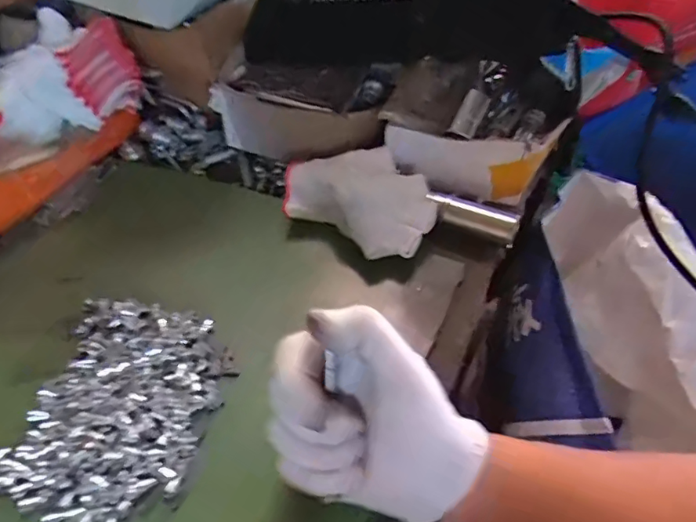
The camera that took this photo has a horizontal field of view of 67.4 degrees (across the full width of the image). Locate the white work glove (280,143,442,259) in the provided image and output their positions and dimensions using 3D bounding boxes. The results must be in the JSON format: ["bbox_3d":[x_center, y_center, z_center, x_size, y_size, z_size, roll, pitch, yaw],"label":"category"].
[{"bbox_3d":[0.014,-0.051,0.426,0.120,0.050,0.083,29,53,23],"label":"white work glove"}]

